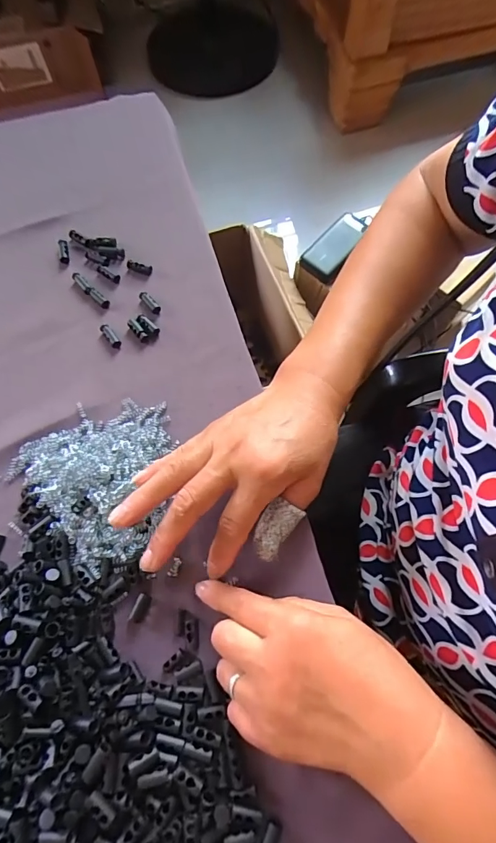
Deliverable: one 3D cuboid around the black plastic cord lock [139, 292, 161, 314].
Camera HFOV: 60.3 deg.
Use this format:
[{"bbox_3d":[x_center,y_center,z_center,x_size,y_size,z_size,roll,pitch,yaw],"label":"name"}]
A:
[{"bbox_3d":[-0.091,-0.110,0.396,0.009,0.005,0.028,-39,72,-12],"label":"black plastic cord lock"}]

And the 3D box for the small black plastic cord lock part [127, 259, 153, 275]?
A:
[{"bbox_3d":[-0.105,-0.148,0.410,0.028,0.006,0.008,24,71,10],"label":"small black plastic cord lock part"}]

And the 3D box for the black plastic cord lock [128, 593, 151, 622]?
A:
[{"bbox_3d":[-0.075,0.129,0.296,0.008,0.008,0.018,23,69,10],"label":"black plastic cord lock"}]

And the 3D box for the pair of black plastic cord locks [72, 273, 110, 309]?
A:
[{"bbox_3d":[-0.150,-0.124,0.404,0.053,0.006,0.009,42,76,16],"label":"pair of black plastic cord locks"}]

